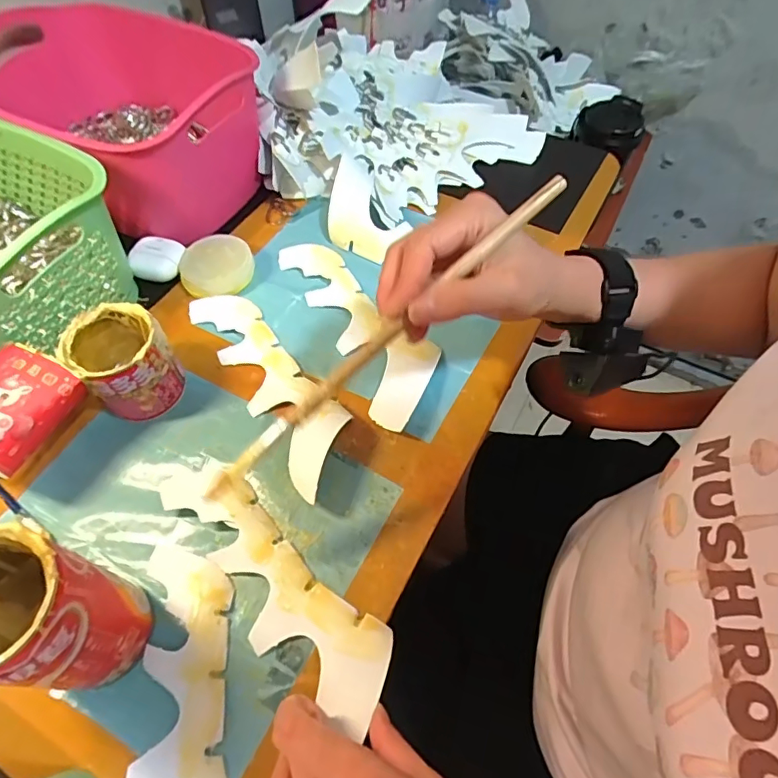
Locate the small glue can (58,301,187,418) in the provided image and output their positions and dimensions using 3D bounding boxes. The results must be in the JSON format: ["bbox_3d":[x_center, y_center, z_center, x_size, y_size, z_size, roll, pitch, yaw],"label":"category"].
[{"bbox_3d":[-0.205,-0.020,0.402,0.065,0.067,0.064,0,58,0],"label":"small glue can"}]

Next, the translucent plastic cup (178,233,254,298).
[{"bbox_3d":[-0.166,-0.118,0.496,0.067,0.023,0.062,0,58,0],"label":"translucent plastic cup"}]

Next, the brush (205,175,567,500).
[{"bbox_3d":[-0.004,-0.028,0.293,0.263,0.012,0.012,-41,65,3],"label":"brush"}]

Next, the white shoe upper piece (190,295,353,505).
[{"bbox_3d":[-0.099,-0.011,0.436,0.061,0.013,0.219,-31,63,-18],"label":"white shoe upper piece"}]

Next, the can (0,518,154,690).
[{"bbox_3d":[-0.184,0.123,0.279,0.066,0.114,0.061,0,58,0],"label":"can"}]

